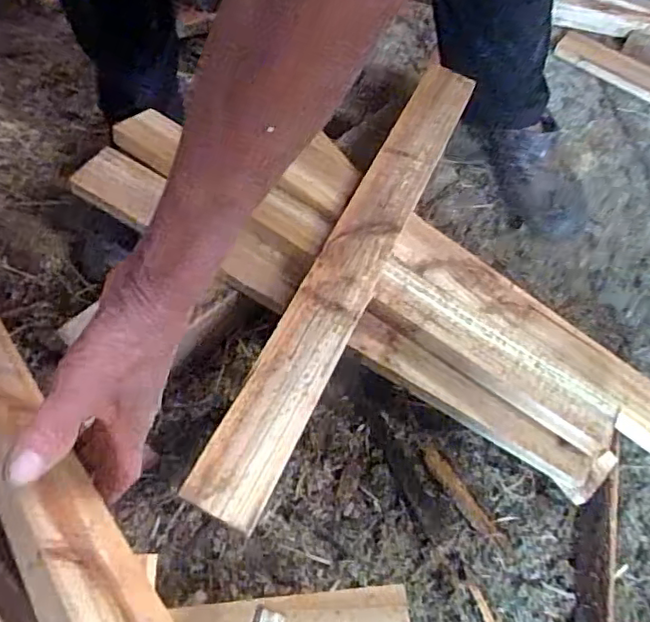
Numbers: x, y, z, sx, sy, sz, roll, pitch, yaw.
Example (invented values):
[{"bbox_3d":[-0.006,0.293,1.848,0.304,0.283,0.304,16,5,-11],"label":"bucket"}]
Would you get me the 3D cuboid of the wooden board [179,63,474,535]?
[{"bbox_3d":[0.025,-0.050,0.496,0.052,0.020,0.455,22,59,11],"label":"wooden board"}]

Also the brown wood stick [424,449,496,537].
[{"bbox_3d":[0.112,0.153,0.518,0.015,0.005,0.082,-29,64,-19],"label":"brown wood stick"}]

